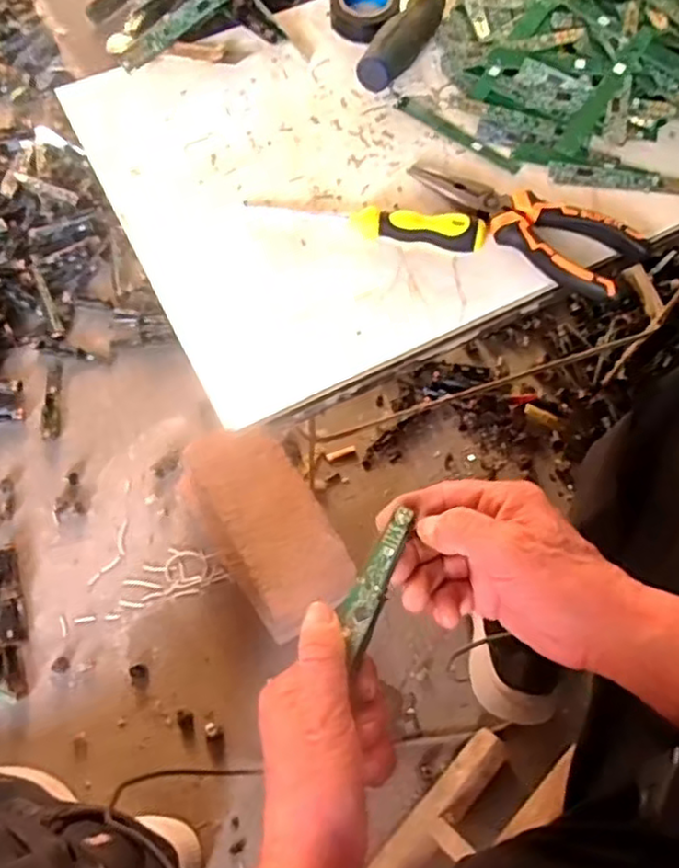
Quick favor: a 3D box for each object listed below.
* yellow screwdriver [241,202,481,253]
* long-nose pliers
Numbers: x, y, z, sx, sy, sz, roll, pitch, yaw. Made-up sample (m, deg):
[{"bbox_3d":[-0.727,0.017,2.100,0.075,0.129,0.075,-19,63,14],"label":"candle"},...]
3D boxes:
[{"bbox_3d":[0.018,-0.143,0.453,0.152,0.021,0.025,16,68,6],"label":"yellow screwdriver"},{"bbox_3d":[0.121,-0.141,0.460,0.156,0.017,0.051,32,70,12],"label":"long-nose pliers"}]

